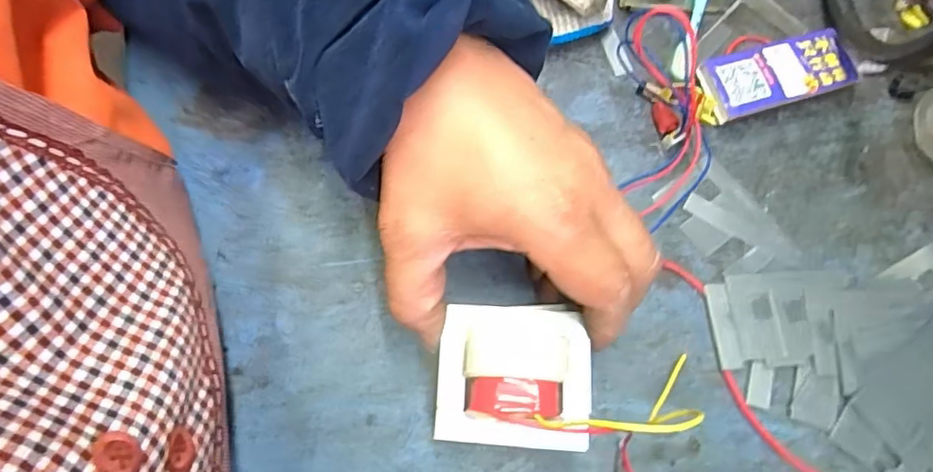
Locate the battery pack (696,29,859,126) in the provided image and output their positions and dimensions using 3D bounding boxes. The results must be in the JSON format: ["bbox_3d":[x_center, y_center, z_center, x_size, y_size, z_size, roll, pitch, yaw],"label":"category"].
[{"bbox_3d":[0.175,-0.091,0.325,0.095,0.016,0.038,-18,74,-4],"label":"battery pack"}]

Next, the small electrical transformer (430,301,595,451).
[{"bbox_3d":[0.021,0.058,0.240,0.066,0.030,0.060,3,74,2],"label":"small electrical transformer"}]

